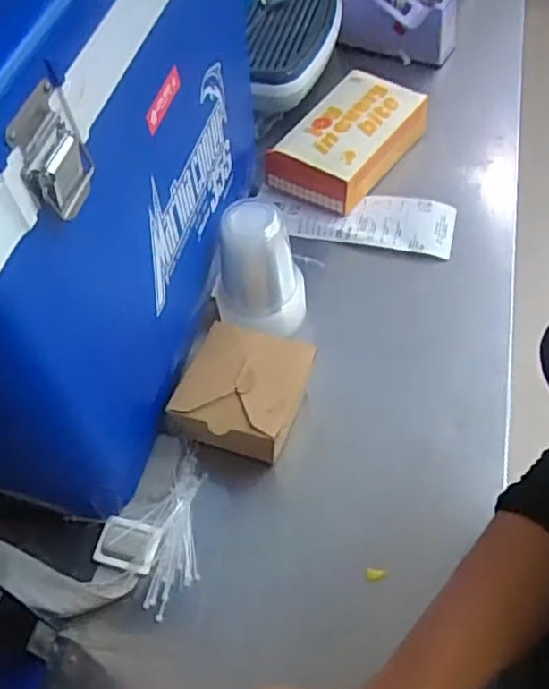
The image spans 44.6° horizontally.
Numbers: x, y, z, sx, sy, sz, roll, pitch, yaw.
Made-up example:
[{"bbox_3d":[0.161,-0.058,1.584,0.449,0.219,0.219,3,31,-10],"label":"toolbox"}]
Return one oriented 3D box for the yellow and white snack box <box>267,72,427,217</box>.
[{"bbox_3d":[0.087,-0.242,0.792,0.112,0.061,0.177,32,63,23],"label":"yellow and white snack box"}]

